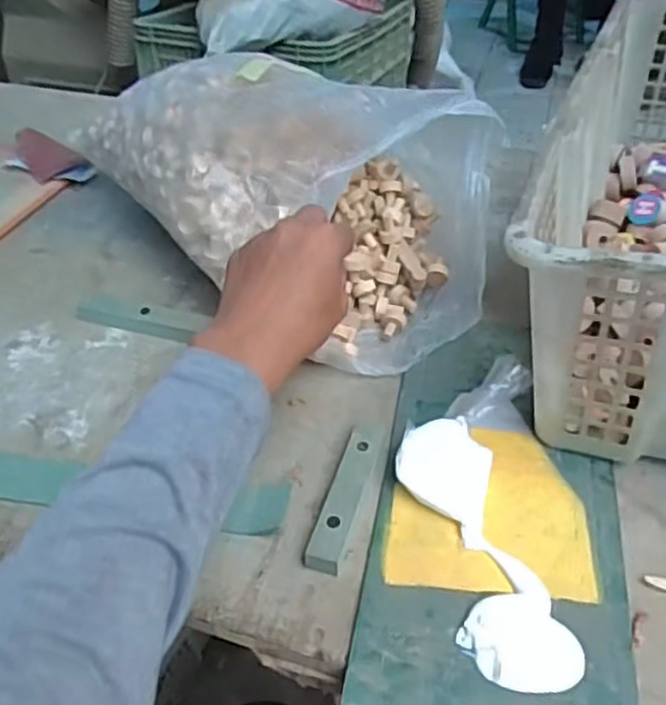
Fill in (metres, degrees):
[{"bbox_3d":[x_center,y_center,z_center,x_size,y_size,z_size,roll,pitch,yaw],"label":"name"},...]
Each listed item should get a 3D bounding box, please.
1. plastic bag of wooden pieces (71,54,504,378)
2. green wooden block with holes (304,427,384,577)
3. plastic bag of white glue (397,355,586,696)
[{"bbox_3d":[-0.052,-0.144,0.572,0.176,0.161,0.372,-34,51,-28],"label":"plastic bag of wooden pieces"},{"bbox_3d":[0.008,0.090,0.432,0.021,0.014,0.106,11,45,15],"label":"green wooden block with holes"},{"bbox_3d":[0.087,0.091,0.419,0.089,0.026,0.211,0,43,4],"label":"plastic bag of white glue"}]

